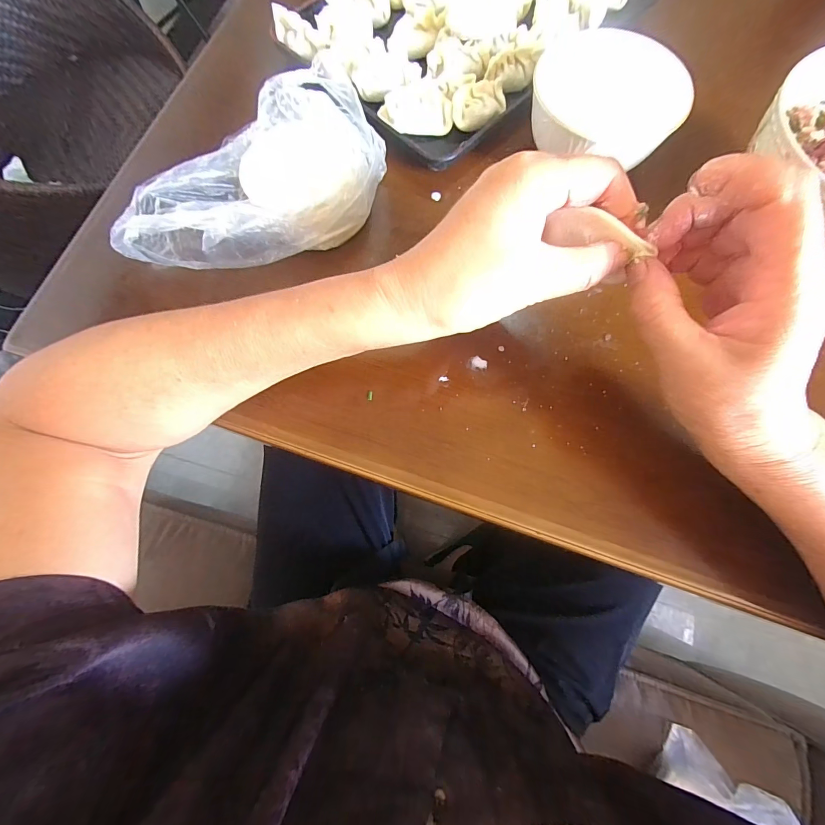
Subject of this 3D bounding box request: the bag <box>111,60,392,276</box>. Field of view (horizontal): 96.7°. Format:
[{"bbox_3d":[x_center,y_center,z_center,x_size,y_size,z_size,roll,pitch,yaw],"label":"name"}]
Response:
[{"bbox_3d":[-0.101,-0.168,0.258,0.118,0.064,0.205,31,78,8],"label":"bag"}]

